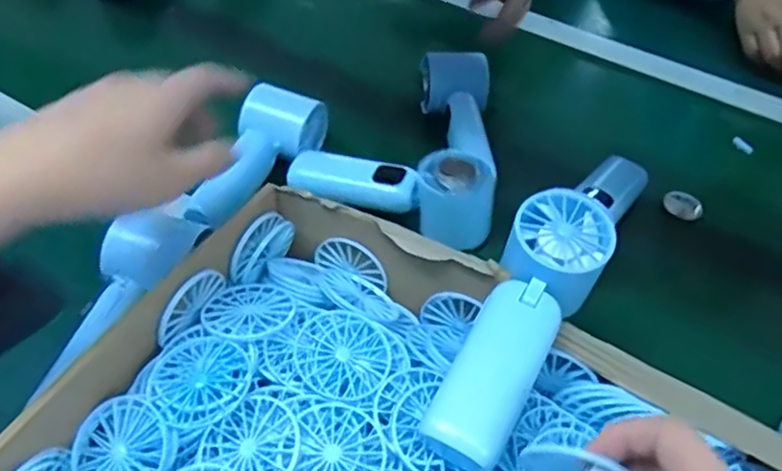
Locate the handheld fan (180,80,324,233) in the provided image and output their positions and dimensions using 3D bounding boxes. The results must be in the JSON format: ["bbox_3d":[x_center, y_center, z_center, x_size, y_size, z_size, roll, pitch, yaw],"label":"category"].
[{"bbox_3d":[-0.108,-0.058,0.492,0.051,0.040,0.148,23,49,14],"label":"handheld fan"}]

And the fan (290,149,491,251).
[{"bbox_3d":[0.002,-0.042,0.492,0.153,0.047,0.045,17,48,9],"label":"fan"}]

